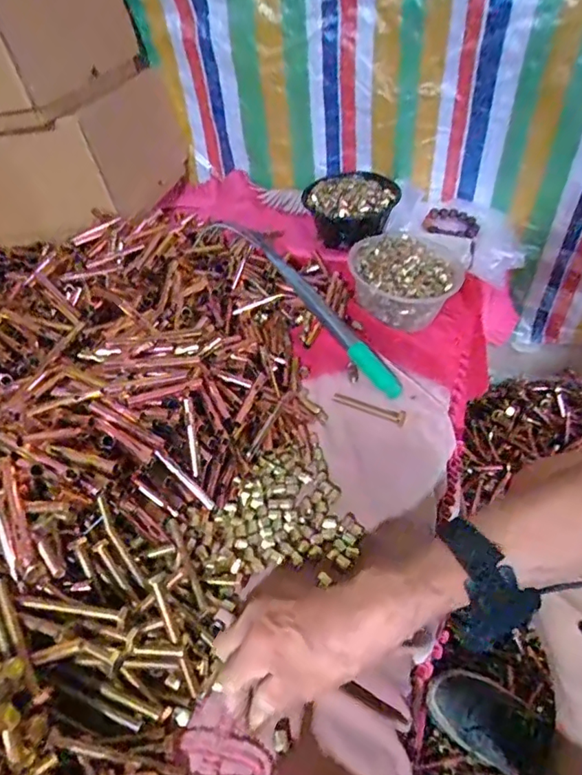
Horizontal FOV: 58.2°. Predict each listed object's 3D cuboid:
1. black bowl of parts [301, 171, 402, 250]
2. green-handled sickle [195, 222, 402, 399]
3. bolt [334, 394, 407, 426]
[{"bbox_3d":[0.103,-0.325,0.912,0.156,0.078,0.151,-2,44,2],"label":"black bowl of parts"},{"bbox_3d":[0.017,-0.125,0.723,0.042,0.030,0.375,-34,71,-27],"label":"green-handled sickle"},{"bbox_3d":[0.098,0.023,0.654,0.094,0.011,0.019,20,50,21],"label":"bolt"}]

